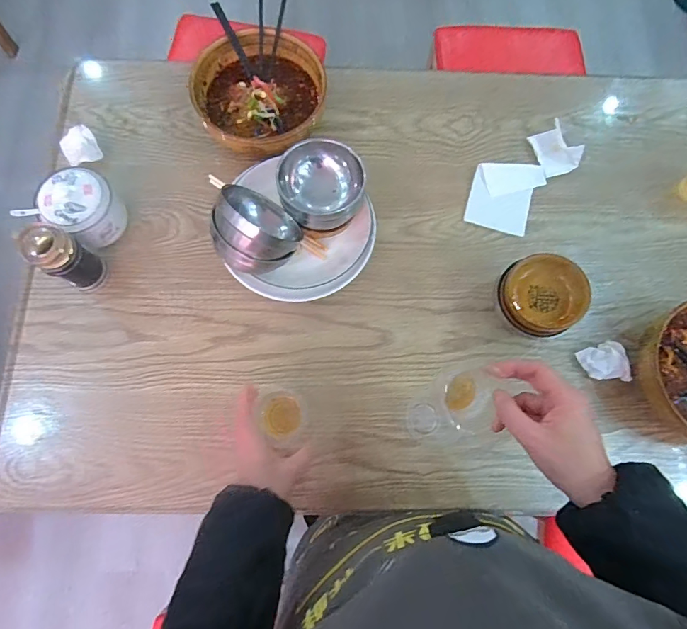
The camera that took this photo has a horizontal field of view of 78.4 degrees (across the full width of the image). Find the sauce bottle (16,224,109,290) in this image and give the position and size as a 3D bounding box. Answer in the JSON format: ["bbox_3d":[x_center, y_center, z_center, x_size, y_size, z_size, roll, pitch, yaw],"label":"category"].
[{"bbox_3d":[-0.366,-0.074,0.560,0.055,0.121,0.054,0,76,-2],"label":"sauce bottle"}]

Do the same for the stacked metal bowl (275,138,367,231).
[{"bbox_3d":[-0.029,-0.164,0.561,0.112,0.083,0.099,6,75,0],"label":"stacked metal bowl"}]

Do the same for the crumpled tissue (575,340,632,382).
[{"bbox_3d":[0.365,0.070,0.586,0.056,0.030,0.057,-16,77,-6],"label":"crumpled tissue"}]

